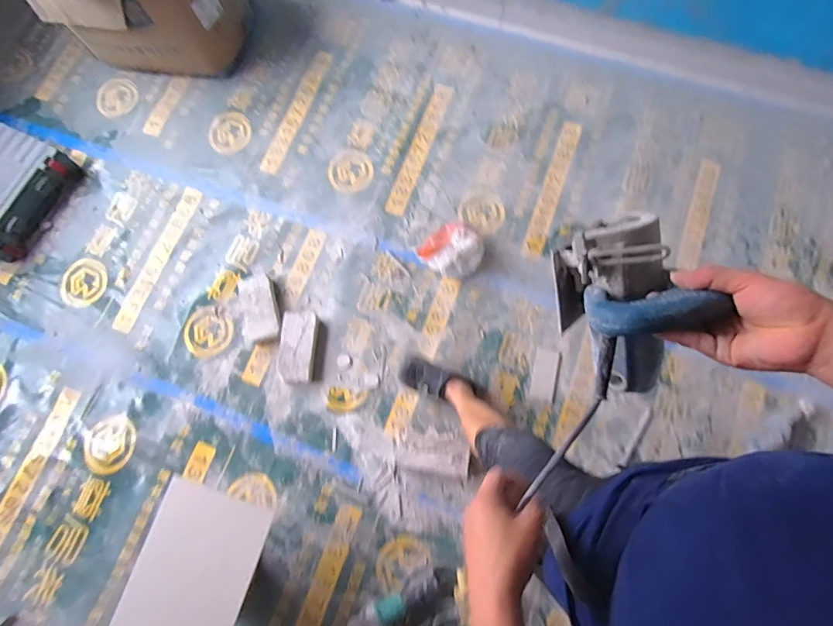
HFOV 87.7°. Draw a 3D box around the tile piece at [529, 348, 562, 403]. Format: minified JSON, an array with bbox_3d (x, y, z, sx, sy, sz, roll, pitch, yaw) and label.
[{"bbox_3d":[0.406,0.194,1.360,0.078,0.009,0.156,11,84,8],"label":"tile piece"}]

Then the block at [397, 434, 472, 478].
[{"bbox_3d":[0.049,0.419,1.289,0.217,0.055,0.113,6,77,4],"label":"block"}]

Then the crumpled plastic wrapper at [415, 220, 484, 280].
[{"bbox_3d":[0.120,-0.205,1.417,0.185,0.092,0.187,43,82,11],"label":"crumpled plastic wrapper"}]

